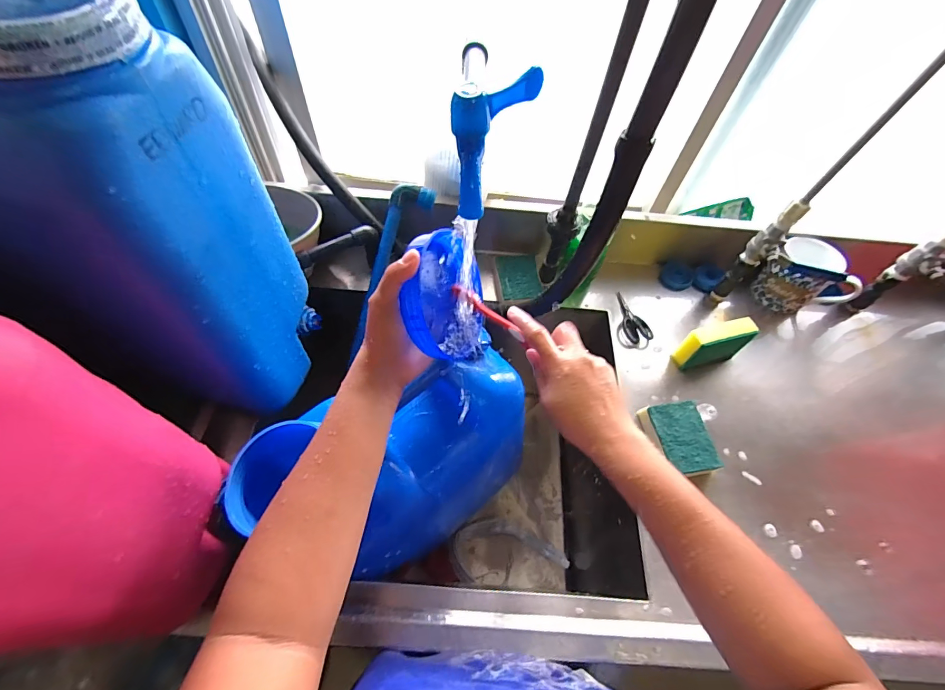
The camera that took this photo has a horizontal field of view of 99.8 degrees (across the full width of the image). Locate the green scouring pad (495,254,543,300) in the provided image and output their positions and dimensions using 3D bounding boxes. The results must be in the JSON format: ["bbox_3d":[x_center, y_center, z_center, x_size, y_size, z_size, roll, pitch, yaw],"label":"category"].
[{"bbox_3d":[0.080,-0.118,0.681,0.068,0.005,0.095,-7,60,-3],"label":"green scouring pad"}]

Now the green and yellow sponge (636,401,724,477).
[{"bbox_3d":[0.291,0.128,0.553,0.073,0.034,0.098,-8,57,-11],"label":"green and yellow sponge"}]

